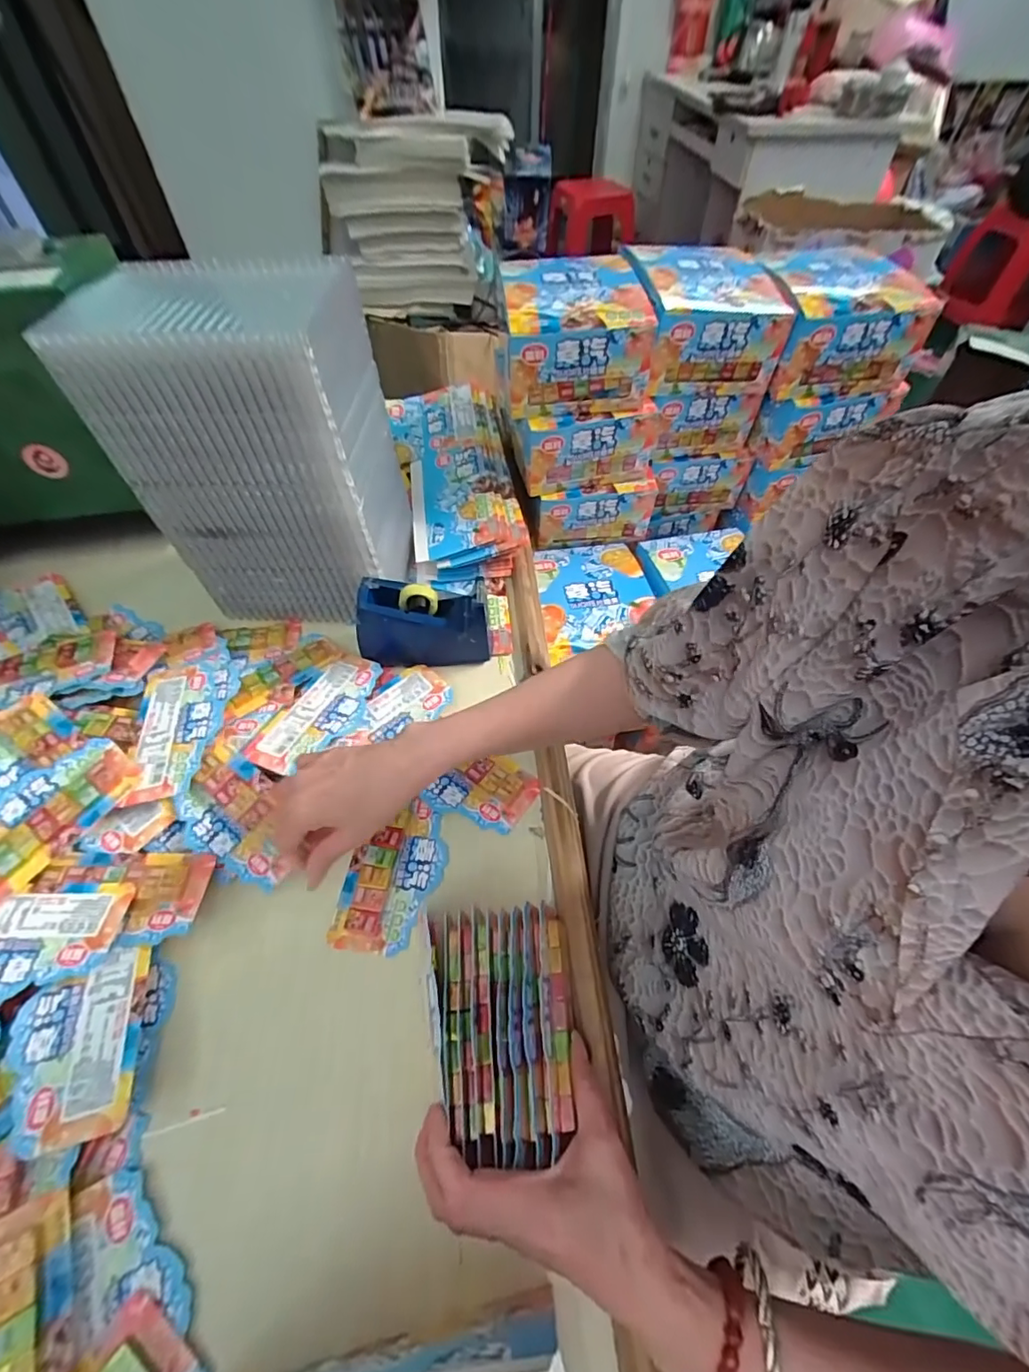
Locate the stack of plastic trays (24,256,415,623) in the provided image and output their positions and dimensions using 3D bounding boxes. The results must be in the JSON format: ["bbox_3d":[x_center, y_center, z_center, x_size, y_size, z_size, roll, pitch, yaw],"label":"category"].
[{"bbox_3d":[-0.228,-0.209,0.515,0.198,0.291,0.150,3,55,1],"label":"stack of plastic trays"}]

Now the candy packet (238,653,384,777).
[{"bbox_3d":[-0.186,0.025,0.511,0.076,0.019,0.144,21,57,13],"label":"candy packet"}]

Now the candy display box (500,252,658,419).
[{"bbox_3d":[0.055,-0.403,0.599,0.169,0.096,0.164,-3,55,-3],"label":"candy display box"}]

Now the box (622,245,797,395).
[{"bbox_3d":[0.222,-0.435,0.628,0.165,0.098,0.178,-5,55,-4],"label":"box"}]

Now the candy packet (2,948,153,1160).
[{"bbox_3d":[-0.295,0.240,0.350,0.077,0.008,0.107,-12,56,-9],"label":"candy packet"}]

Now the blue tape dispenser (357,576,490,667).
[{"bbox_3d":[-0.093,-0.065,0.543,0.131,0.085,0.047,0,55,-1],"label":"blue tape dispenser"}]

